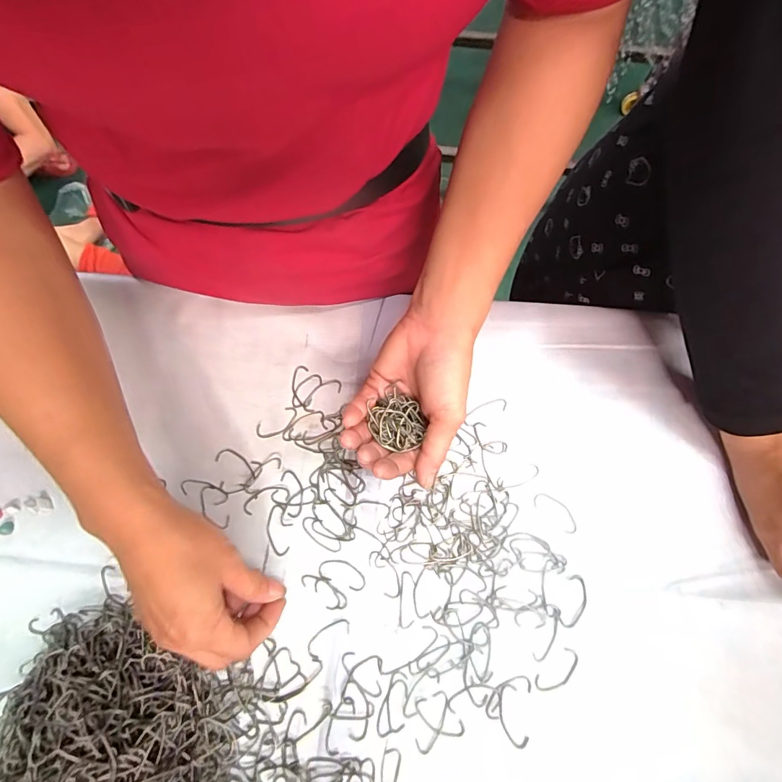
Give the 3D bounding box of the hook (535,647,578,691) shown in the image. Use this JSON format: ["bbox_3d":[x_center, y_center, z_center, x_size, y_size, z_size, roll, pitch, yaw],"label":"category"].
[{"bbox_3d":[0.122,0.204,0.297,0.037,0.004,0.016,-38,78,-9],"label":"hook"}]

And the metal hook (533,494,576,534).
[{"bbox_3d":[0.133,0.096,0.327,0.039,0.004,0.016,39,79,10],"label":"metal hook"}]

